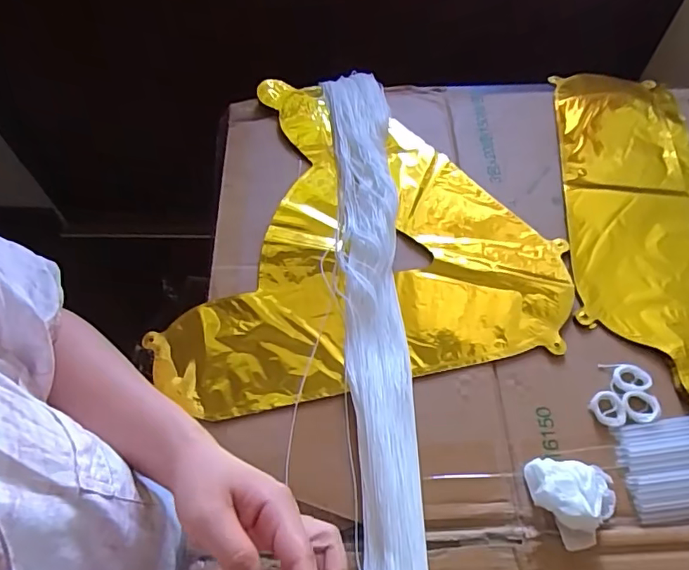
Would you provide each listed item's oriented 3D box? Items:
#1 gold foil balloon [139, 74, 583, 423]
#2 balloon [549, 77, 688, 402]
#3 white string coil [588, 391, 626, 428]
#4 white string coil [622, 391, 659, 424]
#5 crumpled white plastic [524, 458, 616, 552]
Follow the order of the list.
[{"bbox_3d":[0.030,-0.025,0.490,0.339,0.014,0.361,17,62,11],"label":"gold foil balloon"},{"bbox_3d":[0.327,-0.075,0.526,0.223,0.018,0.397,-1,61,1],"label":"balloon"},{"bbox_3d":[0.212,0.100,0.421,0.026,0.006,0.027,-1,61,1],"label":"white string coil"},{"bbox_3d":[0.239,0.097,0.420,0.029,0.004,0.025,-5,61,-1],"label":"white string coil"},{"bbox_3d":[0.171,0.153,0.377,0.062,0.029,0.062,-1,61,1],"label":"crumpled white plastic"}]

